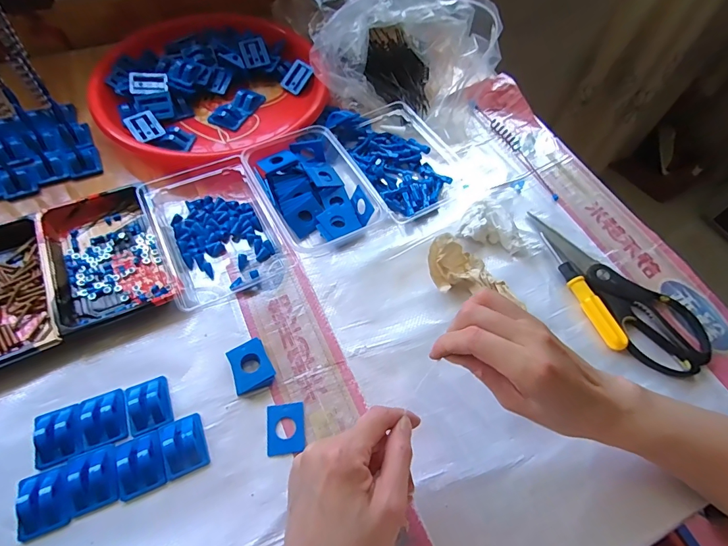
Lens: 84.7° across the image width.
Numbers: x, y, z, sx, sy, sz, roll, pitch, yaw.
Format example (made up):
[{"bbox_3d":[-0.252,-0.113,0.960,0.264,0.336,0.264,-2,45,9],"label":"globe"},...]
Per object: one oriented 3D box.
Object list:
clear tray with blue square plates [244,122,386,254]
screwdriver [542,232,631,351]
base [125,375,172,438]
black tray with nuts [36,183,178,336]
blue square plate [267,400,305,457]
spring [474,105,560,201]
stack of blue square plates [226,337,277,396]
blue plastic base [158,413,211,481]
[{"bbox_3d":[-0.060,-0.101,0.461,0.111,0.032,0.150,-27,66,-18],"label":"clear tray with blue square plates"},{"bbox_3d":[0.228,0.016,0.421,0.016,0.016,0.140,-16,63,-13],"label":"screwdriver"},{"bbox_3d":[-0.186,0.112,0.342,0.033,0.015,0.044,-18,63,-14],"label":"base"},{"bbox_3d":[-0.262,-0.021,0.407,0.100,0.024,0.166,-23,64,-16],"label":"black tray with nuts"},{"bbox_3d":[-0.068,0.135,0.348,0.032,0.004,0.041,-4,61,-6],"label":"blue square plate"},{"bbox_3d":[0.205,-0.166,0.531,0.019,0.011,0.178,-22,64,-16],"label":"spring"},{"bbox_3d":[-0.104,0.085,0.369,0.036,0.012,0.044,-19,63,-14],"label":"stack of blue square plates"},{"bbox_3d":[-0.151,0.142,0.331,0.034,0.017,0.044,-20,64,-15],"label":"blue plastic base"}]

